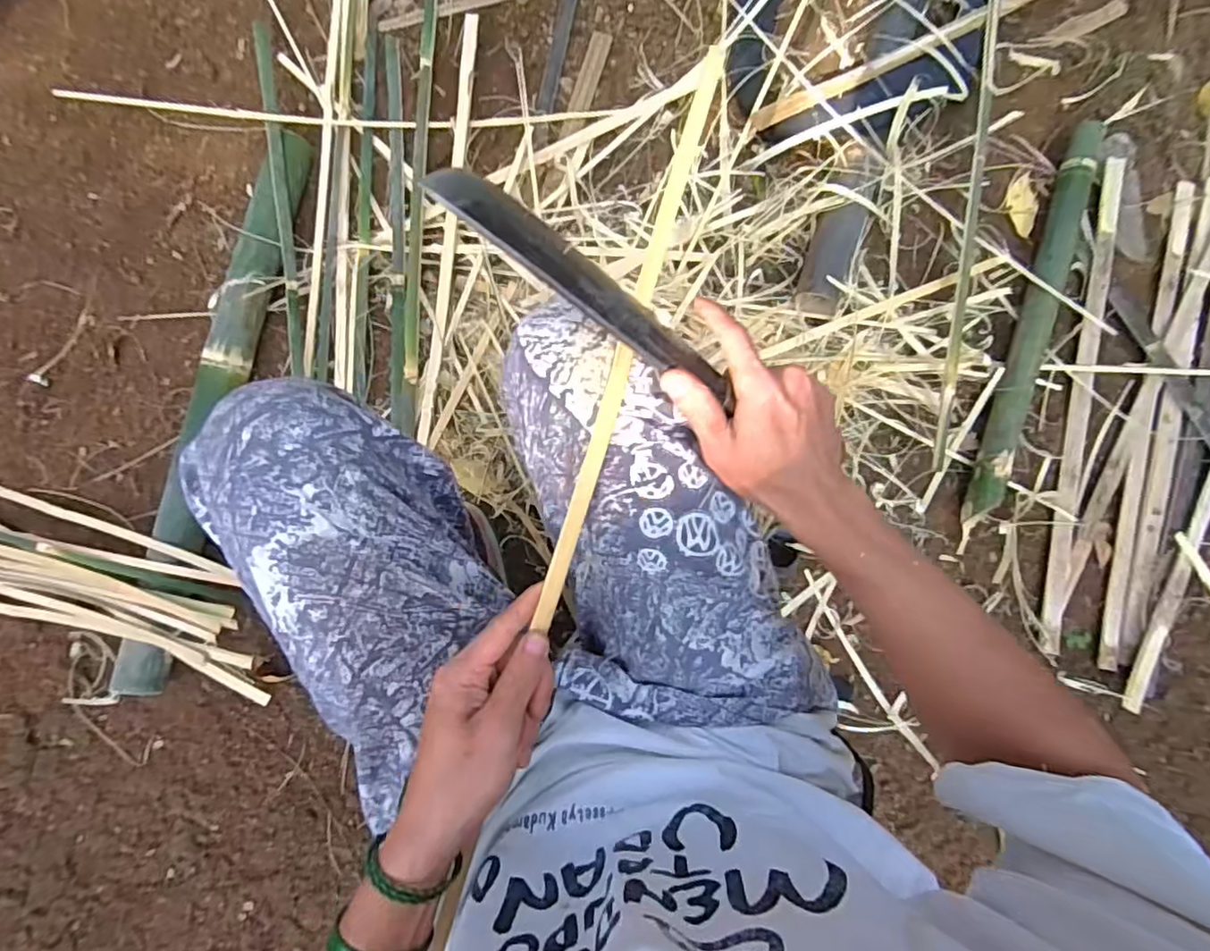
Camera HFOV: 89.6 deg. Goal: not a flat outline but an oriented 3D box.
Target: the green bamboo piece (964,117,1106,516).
[{"bbox_3d":[0.596,-0.222,0.830,0.055,0.042,0.626,22,81,3],"label":"green bamboo piece"}]

